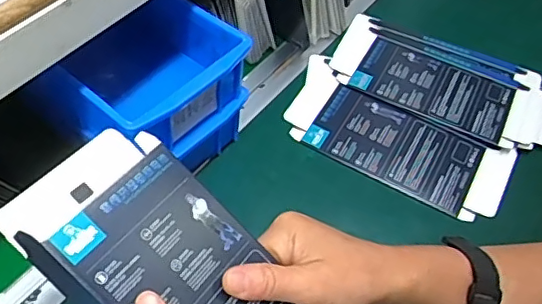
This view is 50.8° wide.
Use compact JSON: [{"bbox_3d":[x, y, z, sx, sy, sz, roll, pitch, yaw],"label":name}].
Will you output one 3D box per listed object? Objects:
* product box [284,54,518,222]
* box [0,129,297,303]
[{"bbox_3d":[0.126,-0.015,0.581,0.230,0.010,0.108,26,55,15],"label":"product box"},{"bbox_3d":[-0.046,0.086,0.341,0.220,0.023,0.101,45,53,-2],"label":"box"}]

